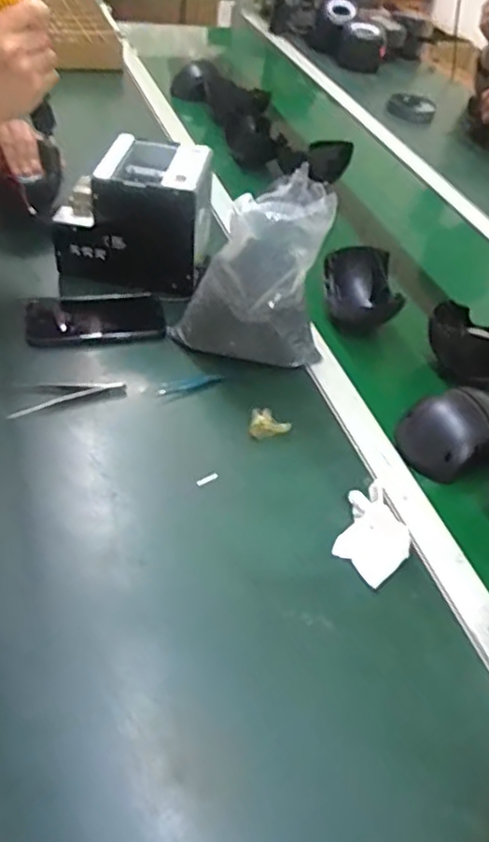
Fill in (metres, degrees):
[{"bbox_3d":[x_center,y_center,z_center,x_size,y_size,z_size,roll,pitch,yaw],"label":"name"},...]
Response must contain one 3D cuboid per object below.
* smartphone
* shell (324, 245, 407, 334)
[{"bbox_3d":[-0.182,-0.128,0.757,0.162,0.013,0.086,-6,48,-16],"label":"smartphone"},{"bbox_3d":[0.152,-0.175,0.826,0.089,0.057,0.126,3,46,-8],"label":"shell"}]

